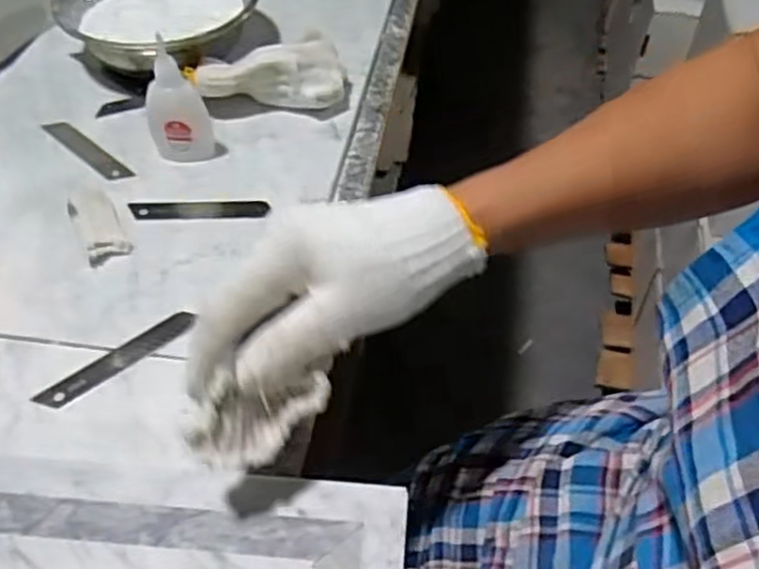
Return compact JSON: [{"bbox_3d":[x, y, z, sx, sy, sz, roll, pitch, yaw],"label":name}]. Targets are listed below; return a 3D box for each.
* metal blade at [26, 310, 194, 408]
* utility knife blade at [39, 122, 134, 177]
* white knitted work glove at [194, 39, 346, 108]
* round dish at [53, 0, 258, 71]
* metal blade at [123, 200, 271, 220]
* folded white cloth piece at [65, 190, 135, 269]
[{"bbox_3d":[-0.149,0.042,0.430,0.096,0.004,0.021,-33,54,-28],"label":"metal blade"},{"bbox_3d":[-0.223,-0.103,0.567,0.098,0.004,0.019,34,47,28],"label":"utility knife blade"},{"bbox_3d":[-0.085,-0.166,0.593,0.114,0.047,0.057,-2,48,-2],"label":"white knitted work glove"},{"bbox_3d":[-0.188,-0.227,0.646,0.159,0.053,0.160,0,45,0],"label":"round dish"},{"bbox_3d":[-0.125,-0.052,0.518,0.095,0.004,0.019,0,45,0],"label":"metal blade"},{"bbox_3d":[-0.191,-0.042,0.504,0.028,0.008,0.077,-22,49,-20],"label":"folded white cloth piece"}]

